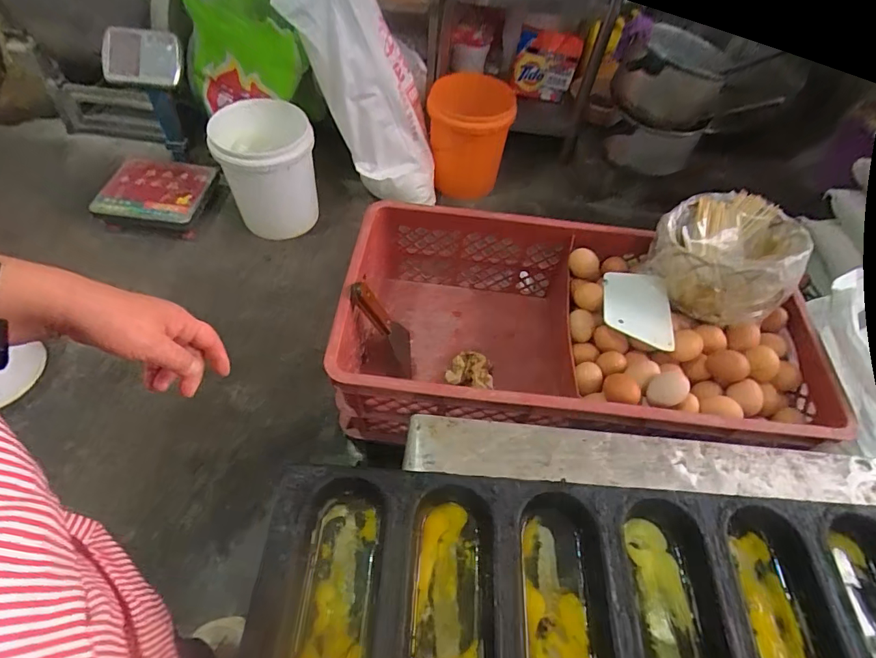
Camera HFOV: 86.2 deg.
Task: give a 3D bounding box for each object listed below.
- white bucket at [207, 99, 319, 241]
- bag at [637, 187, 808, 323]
[{"bbox_3d":[-0.557,-0.519,1.547,0.298,0.363,0.332,-18,58,-17],"label":"white bucket"},{"bbox_3d":[0.399,-0.106,0.663,0.172,0.117,0.174,32,58,18],"label":"bag"}]

